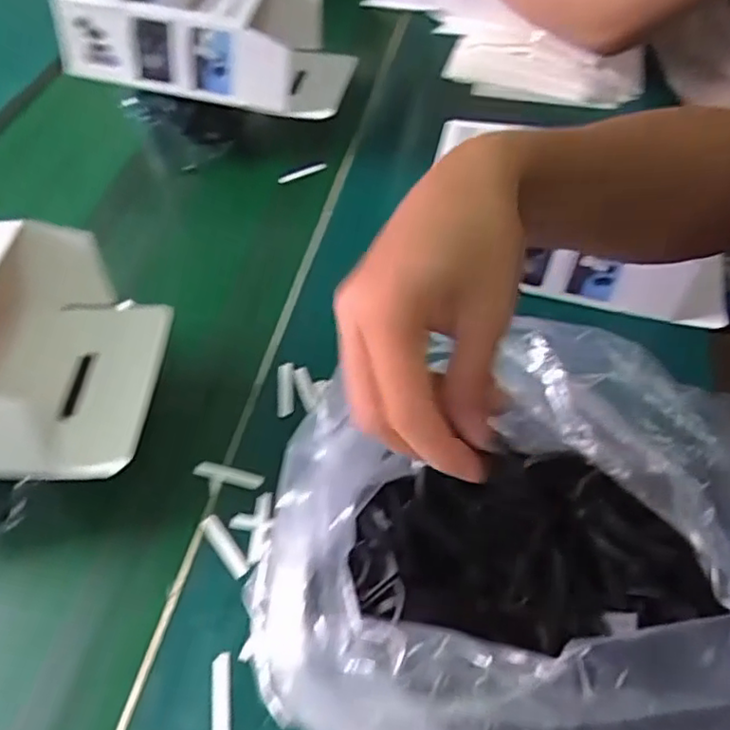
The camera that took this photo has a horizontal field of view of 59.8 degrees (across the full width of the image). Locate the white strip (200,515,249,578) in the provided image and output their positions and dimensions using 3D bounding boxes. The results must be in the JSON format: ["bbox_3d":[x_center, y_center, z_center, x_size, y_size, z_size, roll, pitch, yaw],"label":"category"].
[{"bbox_3d":[-0.090,0.115,0.404,0.013,0.004,0.045,-36,70,-15],"label":"white strip"}]

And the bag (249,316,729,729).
[{"bbox_3d":[0.083,0.106,0.314,0.267,0.155,0.263,7,65,4],"label":"bag"}]

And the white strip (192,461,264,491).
[{"bbox_3d":[-0.093,0.075,0.436,0.048,0.004,0.012,13,65,6],"label":"white strip"}]

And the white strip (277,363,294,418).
[{"bbox_3d":[-0.060,0.018,0.478,0.013,0.004,0.042,-3,65,-1],"label":"white strip"}]

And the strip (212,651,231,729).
[{"bbox_3d":[-0.080,0.185,0.351,0.010,0.004,0.048,-7,50,-3],"label":"strip"}]

